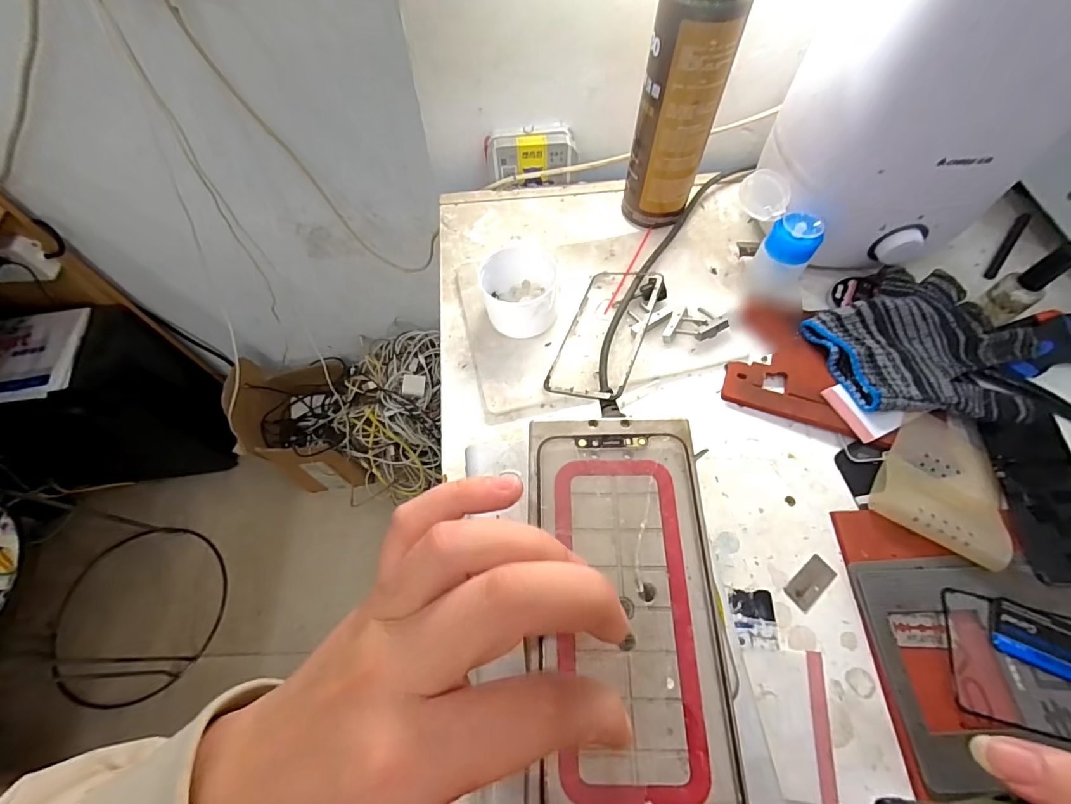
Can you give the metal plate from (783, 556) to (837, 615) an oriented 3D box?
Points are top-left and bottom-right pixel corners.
[{"bbox_3d":[0.192,0.125,0.322,0.039,0.004,0.018,-38,68,-18],"label":"metal plate"}]

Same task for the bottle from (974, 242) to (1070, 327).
[{"bbox_3d":[0.414,-0.100,0.390,0.024,0.076,0.032,-32,67,-15],"label":"bottle"}]

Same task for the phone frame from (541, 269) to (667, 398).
[{"bbox_3d":[0.062,-0.064,0.404,0.070,0.010,0.148,10,59,27],"label":"phone frame"}]

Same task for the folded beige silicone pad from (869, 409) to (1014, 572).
[{"bbox_3d":[0.308,0.055,0.344,0.081,0.019,0.110,32,67,16],"label":"folded beige silicone pad"}]

